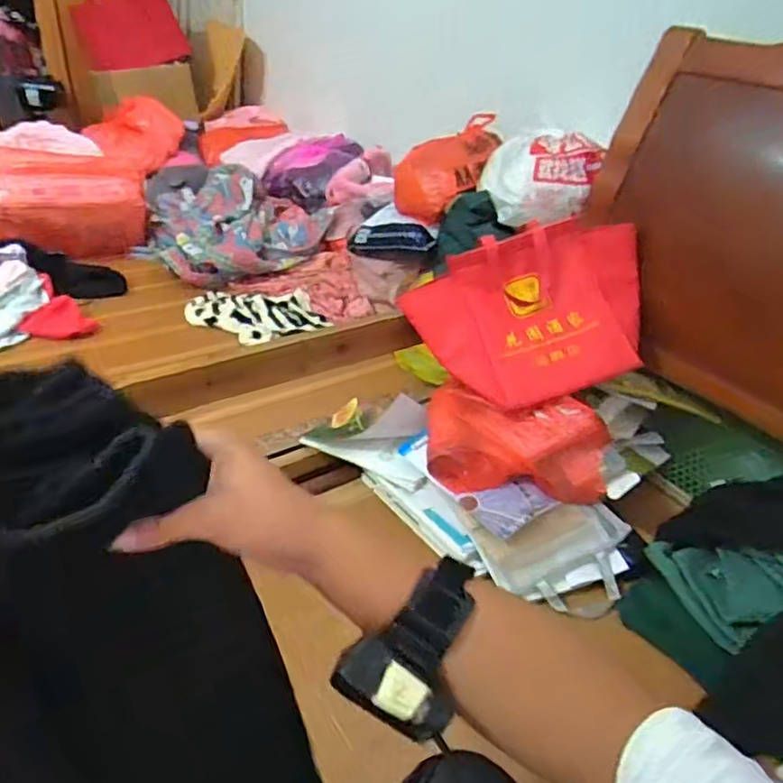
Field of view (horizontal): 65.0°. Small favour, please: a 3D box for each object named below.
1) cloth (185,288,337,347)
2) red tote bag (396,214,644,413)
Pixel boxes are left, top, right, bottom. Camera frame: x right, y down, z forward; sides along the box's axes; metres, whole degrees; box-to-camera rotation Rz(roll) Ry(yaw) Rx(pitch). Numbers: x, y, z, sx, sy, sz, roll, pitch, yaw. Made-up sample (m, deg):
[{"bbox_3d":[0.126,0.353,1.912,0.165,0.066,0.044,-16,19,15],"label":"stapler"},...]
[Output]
[{"bbox_3d":[-0.347,-0.201,1.549,0.344,0.048,0.222,2,34,-6],"label":"cloth"},{"bbox_3d":[0.254,-0.136,1.096,0.415,0.086,0.299,-19,73,3],"label":"red tote bag"}]

